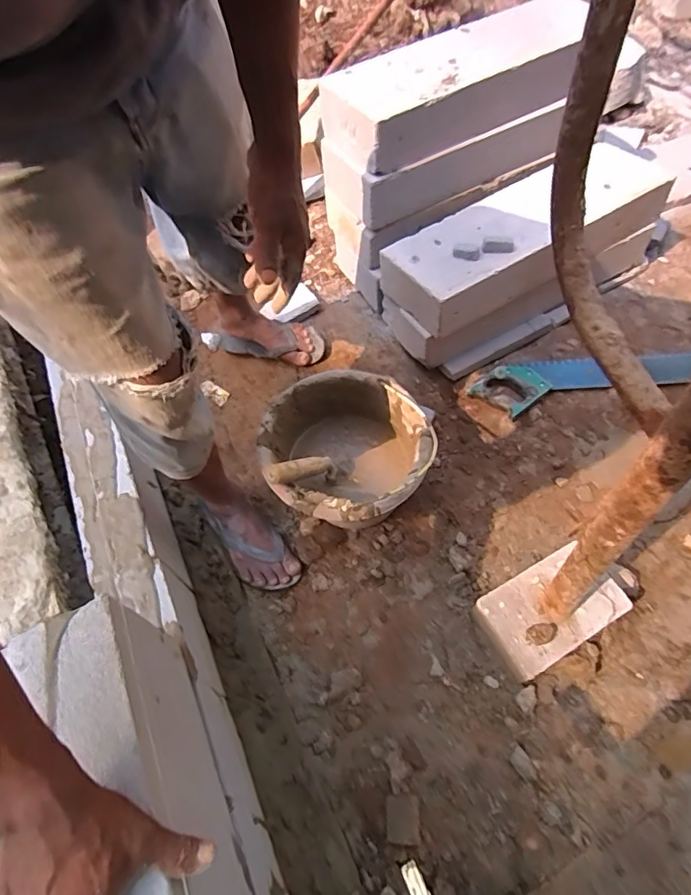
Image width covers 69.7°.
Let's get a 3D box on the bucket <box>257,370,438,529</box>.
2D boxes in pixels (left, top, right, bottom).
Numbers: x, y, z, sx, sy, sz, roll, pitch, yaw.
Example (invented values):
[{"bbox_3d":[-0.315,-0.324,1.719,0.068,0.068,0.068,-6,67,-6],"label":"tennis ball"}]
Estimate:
[{"bbox_3d":[-0.004,0.024,0.905,0.264,0.225,0.288,-3,55,4],"label":"bucket"}]

